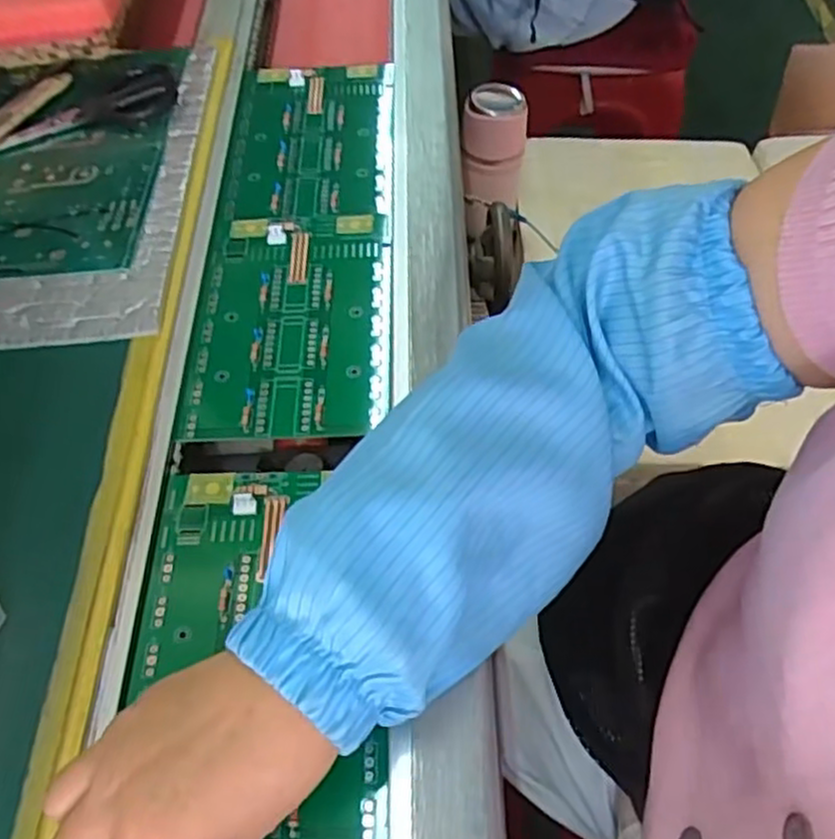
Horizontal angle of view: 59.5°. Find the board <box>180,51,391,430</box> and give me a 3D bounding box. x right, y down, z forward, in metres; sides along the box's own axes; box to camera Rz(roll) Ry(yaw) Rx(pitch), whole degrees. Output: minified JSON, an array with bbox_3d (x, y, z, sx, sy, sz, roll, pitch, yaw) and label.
[{"bbox_3d":[-0.082,-0.138,0.511,0.125,0.011,0.348,-2,58,2],"label":"board"}]

